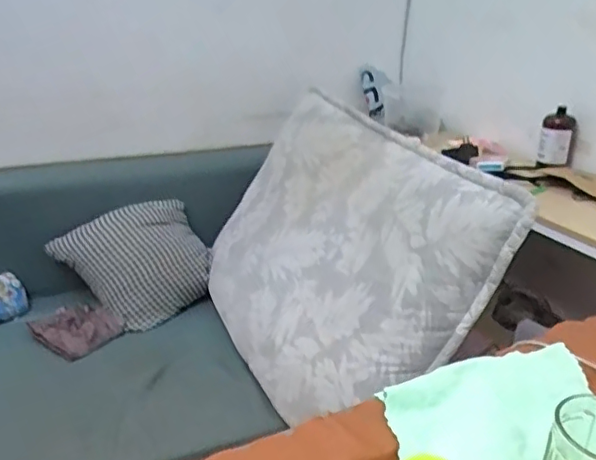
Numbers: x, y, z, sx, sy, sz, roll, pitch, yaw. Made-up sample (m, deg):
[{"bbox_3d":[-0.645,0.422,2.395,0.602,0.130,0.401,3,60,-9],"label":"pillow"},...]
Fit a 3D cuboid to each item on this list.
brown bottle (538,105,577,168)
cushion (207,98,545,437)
[{"bbox_3d":[0.623,-0.219,1.371,0.075,0.126,0.077,12,25,27],"label":"brown bottle"},{"bbox_3d":[0.042,0.028,1.281,0.097,0.597,0.820,31,8,-37],"label":"cushion"}]

